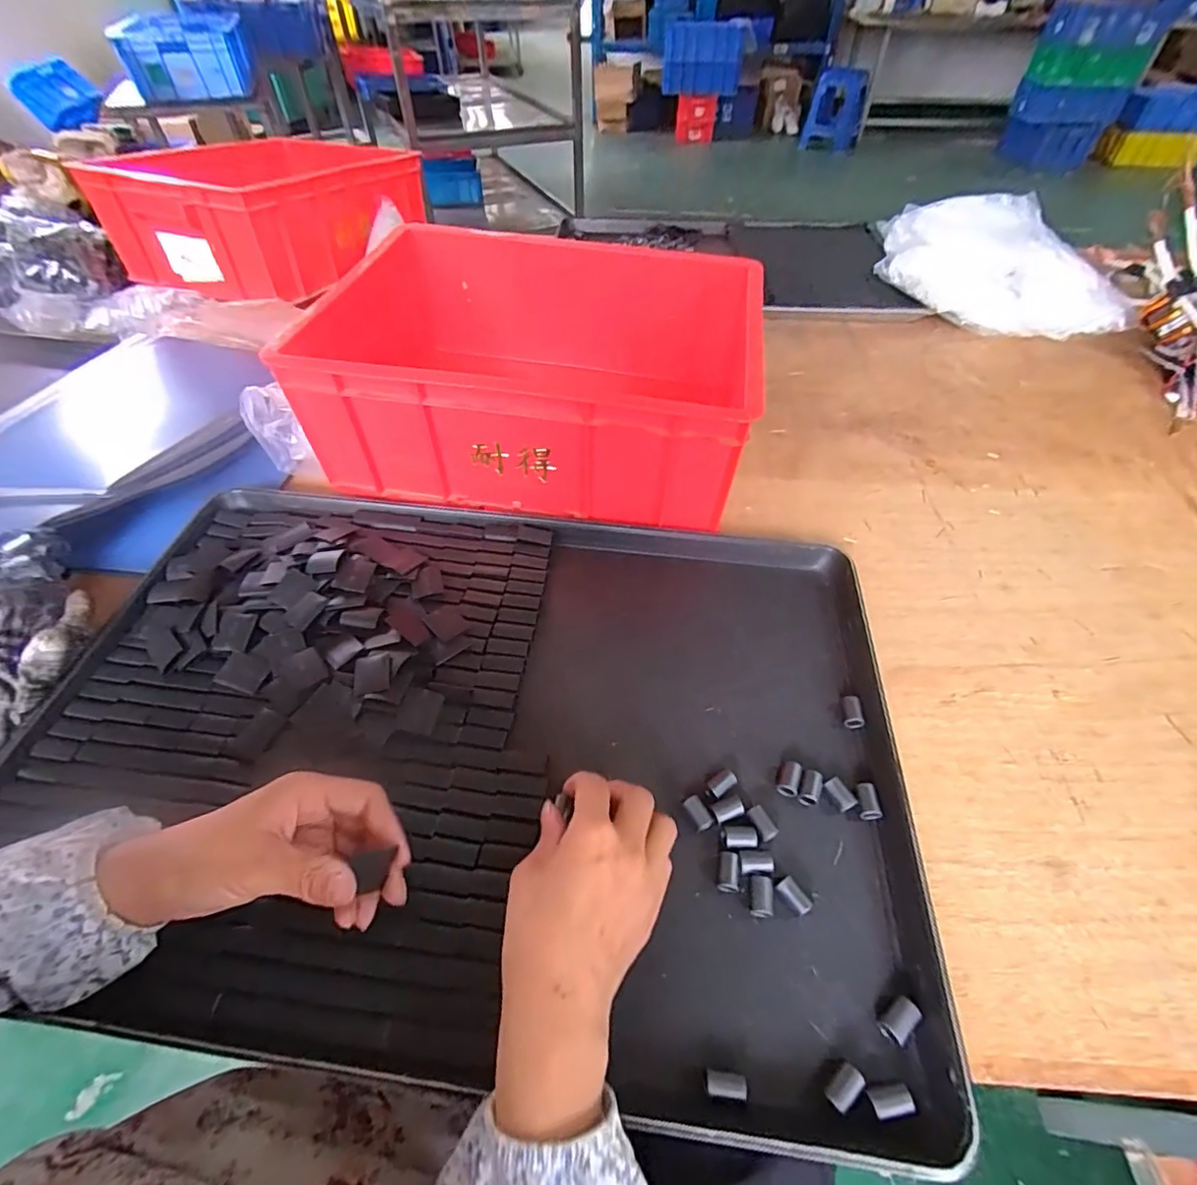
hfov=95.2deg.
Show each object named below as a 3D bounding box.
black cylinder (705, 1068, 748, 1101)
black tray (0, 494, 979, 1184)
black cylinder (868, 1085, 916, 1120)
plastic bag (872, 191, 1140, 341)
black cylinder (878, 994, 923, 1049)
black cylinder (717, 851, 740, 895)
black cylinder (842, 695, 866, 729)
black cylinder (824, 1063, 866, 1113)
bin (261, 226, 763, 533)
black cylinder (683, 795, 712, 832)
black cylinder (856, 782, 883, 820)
[{"bbox_3d":[0.064,0.249,0.276,0.020,0.009,0.010,7,51,4],"label":"black cylinder"},{"bbox_3d":[-0.090,0.087,0.391,0.595,0.022,0.395,6,51,3],"label":"black tray"},{"bbox_3d":[0.145,0.252,0.271,0.021,0.009,0.011,-3,51,-5],"label":"black cylinder"},{"bbox_3d":[0.615,-0.491,0.823,0.295,0.122,0.267,-7,51,-7],"label":"plastic bag"},{"bbox_3d":[0.161,0.228,0.292,0.024,0.013,0.012,-31,58,-24],"label":"black cylinder"},{"bbox_3d":[0.080,0.172,0.336,0.013,0.010,0.022,7,51,4],"label":"black cylinder"},{"bbox_3d":[0.187,0.088,0.404,0.012,0.011,0.022,5,51,2],"label":"black cylinder"},{"bbox_3d":[0.123,0.249,0.275,0.021,0.013,0.011,-32,59,-25],"label":"black cylinder"},{"bbox_3d":[-0.061,-0.226,0.562,0.425,0.141,0.289,7,51,4],"label":"bin"},{"bbox_3d":[0.064,0.145,0.357,0.012,0.010,0.020,-22,55,-18],"label":"black cylinder"},{"bbox_3d":[0.179,0.139,0.364,0.014,0.009,0.022,1,51,-1],"label":"black cylinder"}]

